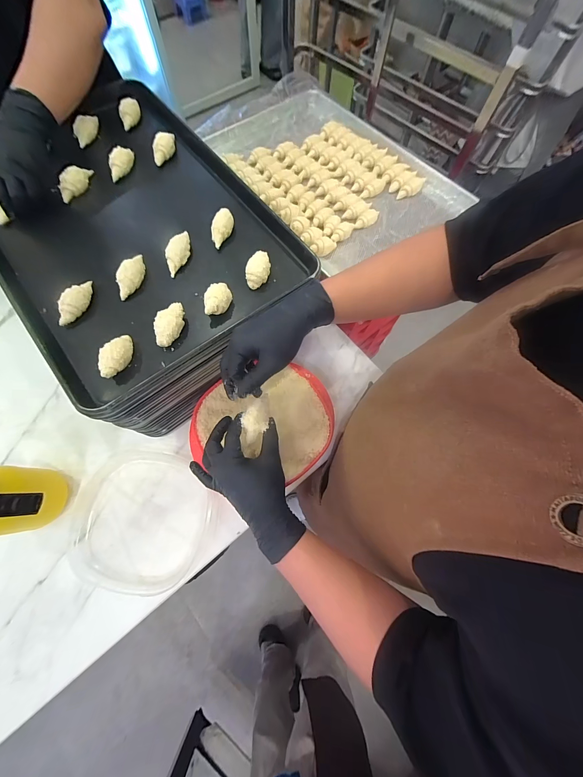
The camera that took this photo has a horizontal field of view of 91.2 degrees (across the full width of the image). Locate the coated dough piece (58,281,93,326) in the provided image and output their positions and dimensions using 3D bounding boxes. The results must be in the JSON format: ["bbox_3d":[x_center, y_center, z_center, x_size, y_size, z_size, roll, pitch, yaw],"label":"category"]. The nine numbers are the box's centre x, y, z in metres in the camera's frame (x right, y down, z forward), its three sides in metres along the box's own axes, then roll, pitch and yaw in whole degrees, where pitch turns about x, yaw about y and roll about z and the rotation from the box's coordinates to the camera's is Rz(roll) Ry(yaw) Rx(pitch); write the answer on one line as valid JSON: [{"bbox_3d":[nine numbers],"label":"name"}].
[{"bbox_3d":[-0.314,-0.128,0.415,0.027,0.020,0.074,12,73,4],"label":"coated dough piece"}]

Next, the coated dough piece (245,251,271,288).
[{"bbox_3d":[-0.051,-0.186,0.445,0.035,0.024,0.054,8,72,2],"label":"coated dough piece"}]

